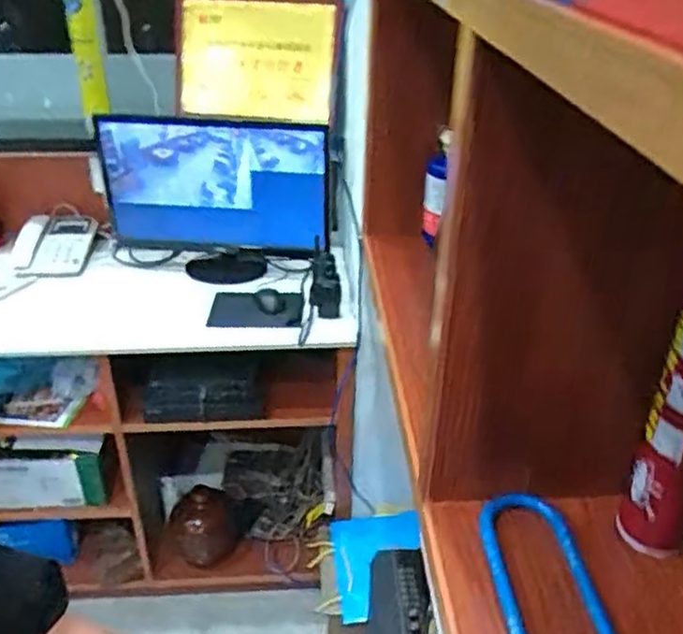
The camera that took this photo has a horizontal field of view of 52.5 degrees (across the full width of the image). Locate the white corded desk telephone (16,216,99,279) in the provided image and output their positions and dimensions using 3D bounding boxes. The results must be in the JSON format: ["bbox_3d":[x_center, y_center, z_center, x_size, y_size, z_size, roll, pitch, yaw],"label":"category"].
[{"bbox_3d":[-0.672,-0.170,1.658,0.157,0.084,0.150,2,32,1],"label":"white corded desk telephone"}]

